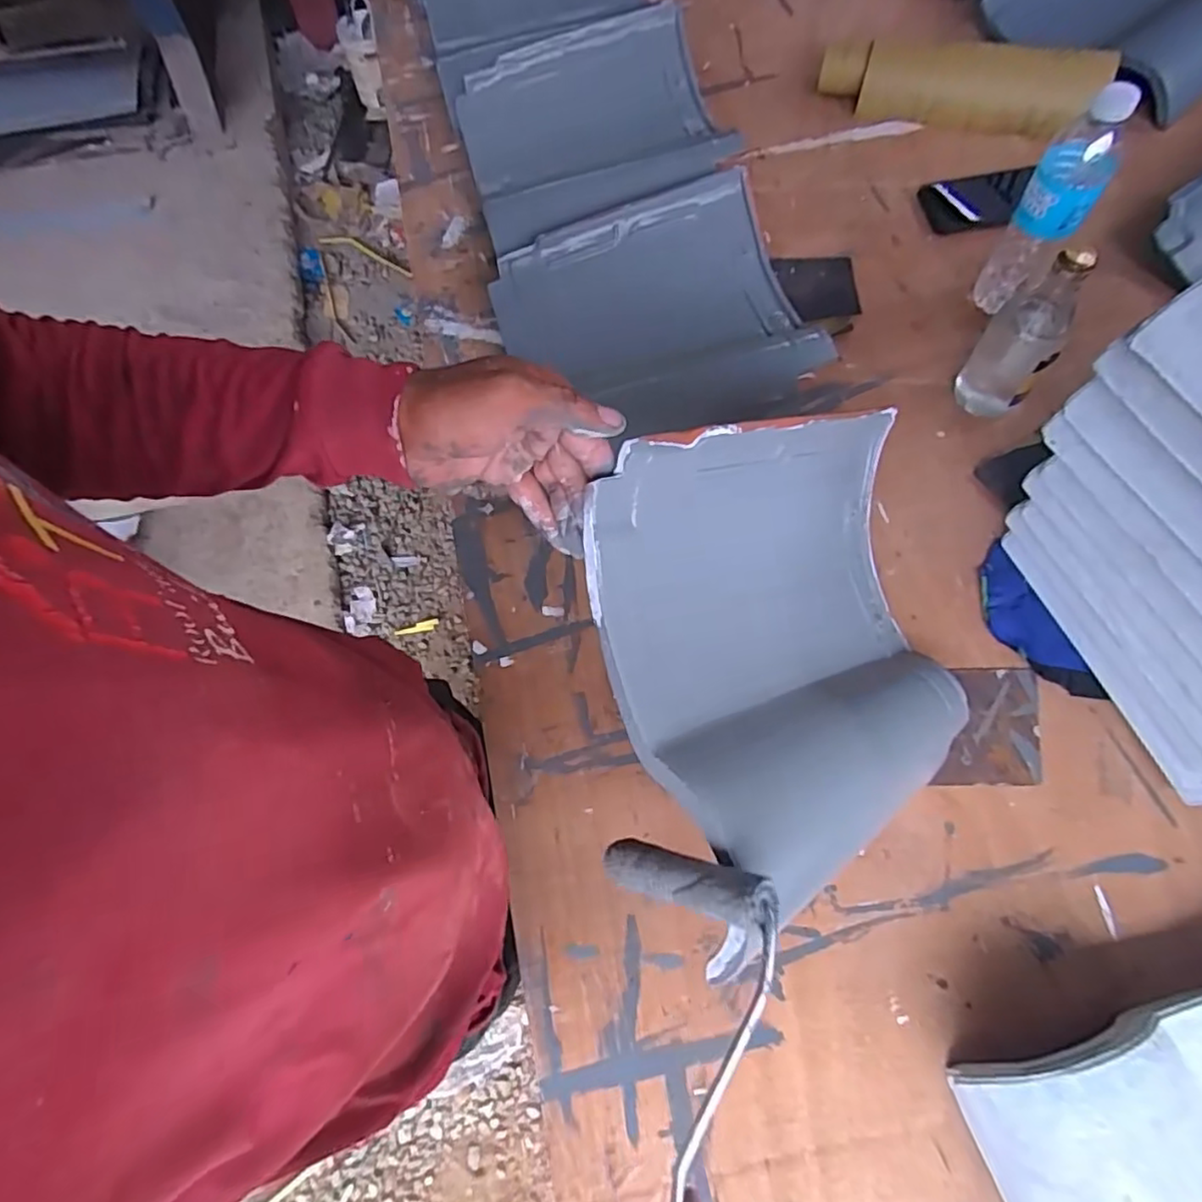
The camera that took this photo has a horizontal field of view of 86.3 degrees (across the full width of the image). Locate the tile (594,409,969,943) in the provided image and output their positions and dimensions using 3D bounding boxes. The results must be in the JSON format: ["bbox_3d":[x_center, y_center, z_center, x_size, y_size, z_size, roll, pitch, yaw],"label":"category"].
[{"bbox_3d":[0.144,0.018,0.450,0.309,0.056,0.274,-17,88,-39],"label":"tile"}]

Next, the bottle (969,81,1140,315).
[{"bbox_3d":[0.439,-0.380,0.628,0.069,0.211,0.075,34,73,11],"label":"bottle"}]

